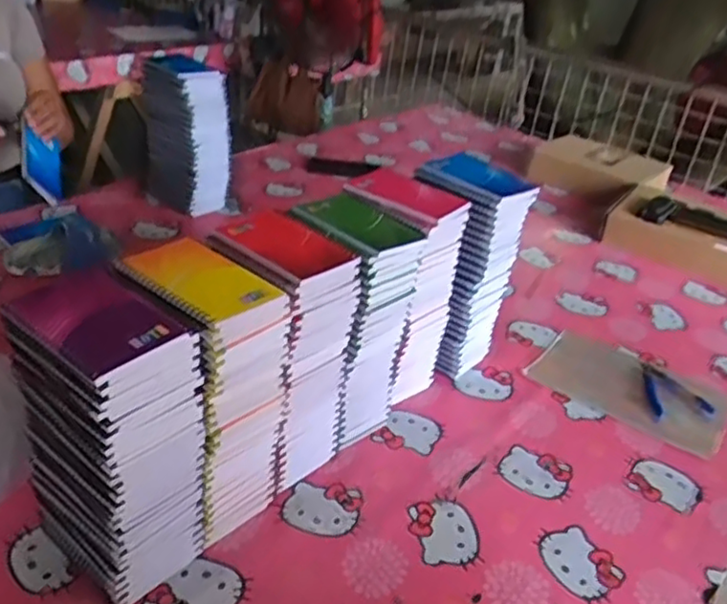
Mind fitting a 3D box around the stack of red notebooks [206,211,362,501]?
[{"bbox_3d":[-0.087,0.056,0.730,0.102,0.261,0.134,-20,41,-38],"label":"stack of red notebooks"}]

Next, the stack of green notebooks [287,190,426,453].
[{"bbox_3d":[-0.015,0.027,0.791,0.110,0.264,0.127,-16,39,-34],"label":"stack of green notebooks"}]

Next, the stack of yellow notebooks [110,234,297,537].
[{"bbox_3d":[-0.145,0.089,0.657,0.122,0.266,0.101,28,37,30],"label":"stack of yellow notebooks"}]

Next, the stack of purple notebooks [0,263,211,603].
[{"bbox_3d":[-0.214,0.120,0.591,0.130,0.264,0.097,27,36,28],"label":"stack of purple notebooks"}]

